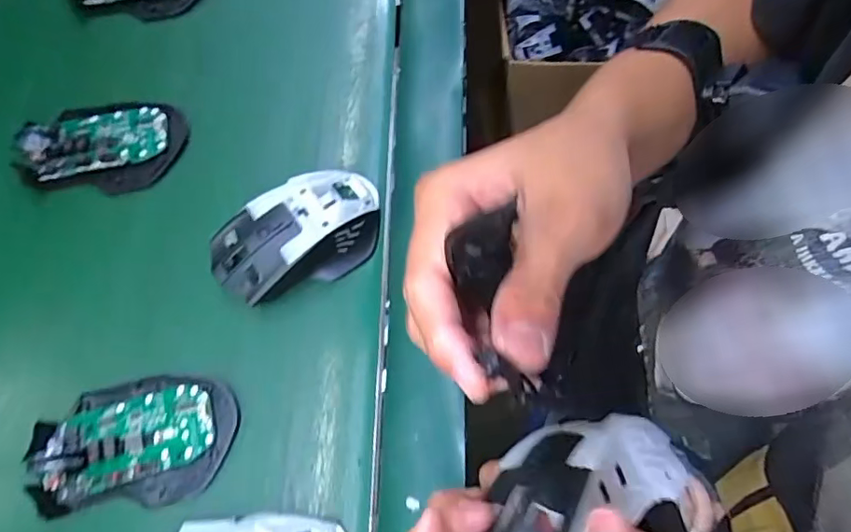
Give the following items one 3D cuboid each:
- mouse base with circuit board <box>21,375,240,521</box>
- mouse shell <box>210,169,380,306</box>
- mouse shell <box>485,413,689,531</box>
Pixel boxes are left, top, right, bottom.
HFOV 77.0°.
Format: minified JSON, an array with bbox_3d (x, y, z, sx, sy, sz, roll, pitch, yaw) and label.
[{"bbox_3d":[-0.172,0.101,0.309,0.112,0.030,0.071,-5,70,-1],"label":"mouse base with circuit board"},{"bbox_3d":[-0.081,-0.021,0.350,0.113,0.040,0.067,-35,73,-11],"label":"mouse shell"},{"bbox_3d":[0.064,0.089,0.222,0.098,0.040,0.044,-19,71,-22],"label":"mouse shell"}]

